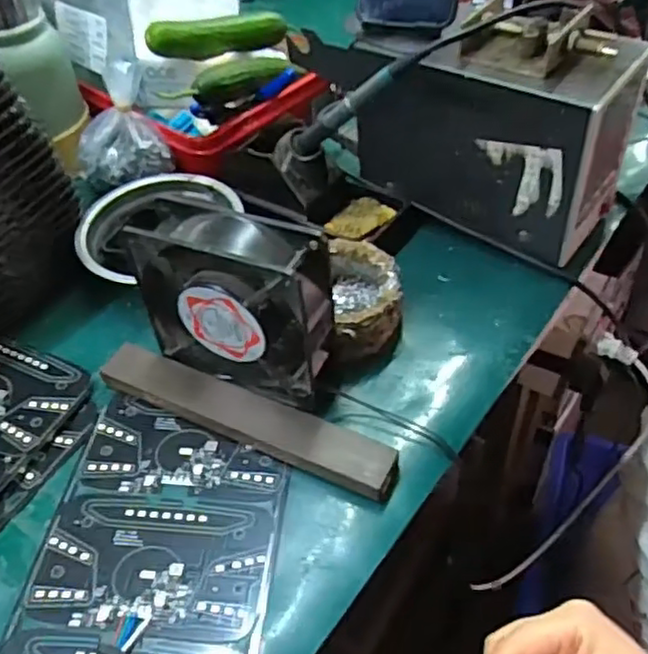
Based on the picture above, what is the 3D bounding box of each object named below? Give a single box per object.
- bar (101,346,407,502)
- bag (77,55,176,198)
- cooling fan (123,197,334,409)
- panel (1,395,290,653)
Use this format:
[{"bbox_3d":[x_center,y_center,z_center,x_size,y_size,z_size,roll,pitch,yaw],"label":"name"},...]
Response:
[{"bbox_3d":[-0.050,0.055,0.430,0.207,0.017,0.036,19,51,20],"label":"bar"},{"bbox_3d":[-0.177,-0.167,0.571,0.074,0.078,0.064,-22,49,-15],"label":"bag"},{"bbox_3d":[-0.053,-0.014,0.428,0.118,0.118,0.049,20,52,21],"label":"cooling fan"},{"bbox_3d":[-0.096,0.139,0.368,0.132,0.004,0.215,3,48,7],"label":"panel"}]

